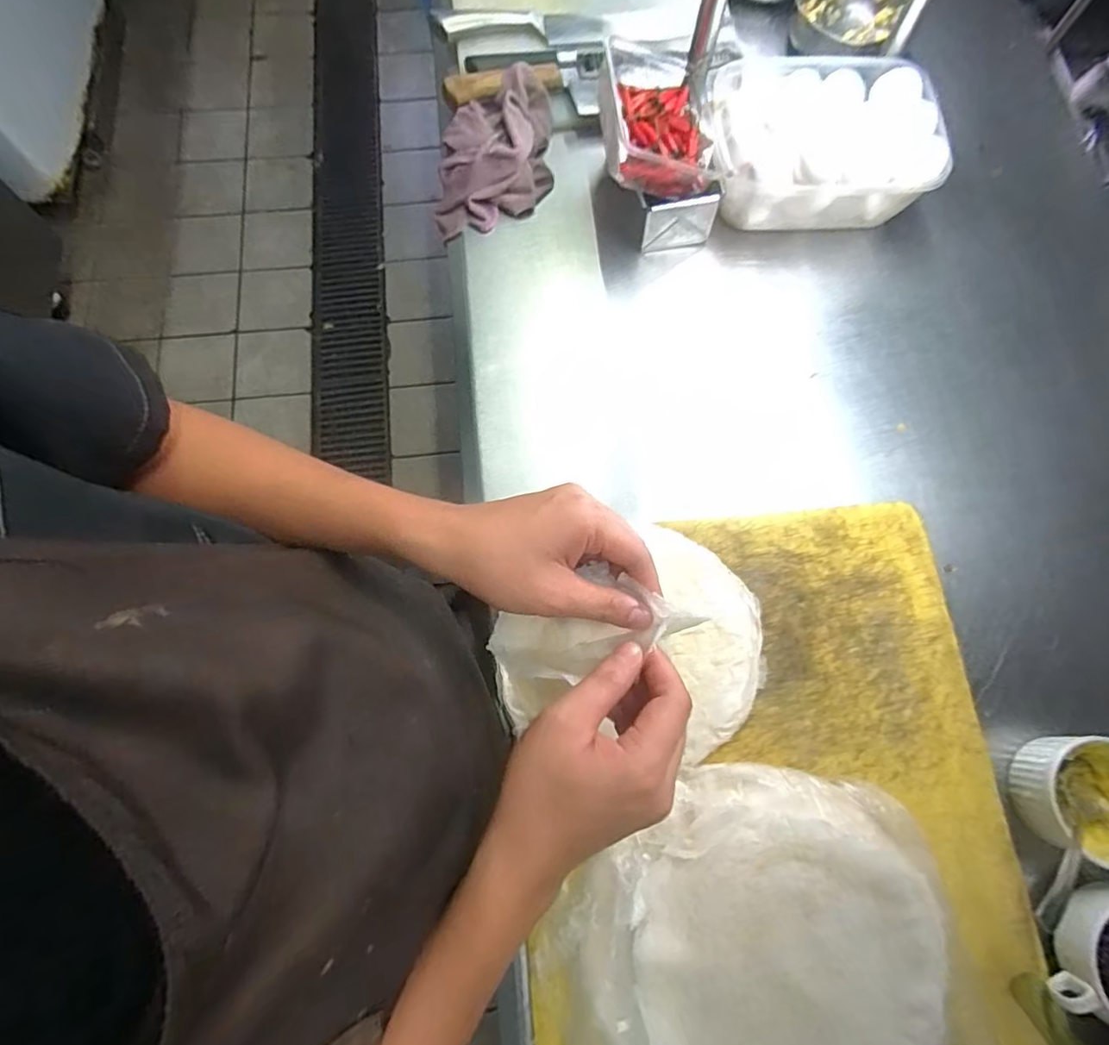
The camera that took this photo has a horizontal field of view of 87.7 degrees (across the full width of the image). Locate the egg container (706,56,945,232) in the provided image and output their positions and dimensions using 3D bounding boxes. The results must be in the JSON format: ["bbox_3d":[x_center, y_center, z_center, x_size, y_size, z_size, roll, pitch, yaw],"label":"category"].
[{"bbox_3d":[0.277,-0.409,0.633,0.234,0.085,0.181,-4,74,-2],"label":"egg container"}]

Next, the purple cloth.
[{"bbox_3d":[-0.067,-0.423,0.653,0.127,0.062,0.193,4,74,0],"label":"purple cloth"}]

